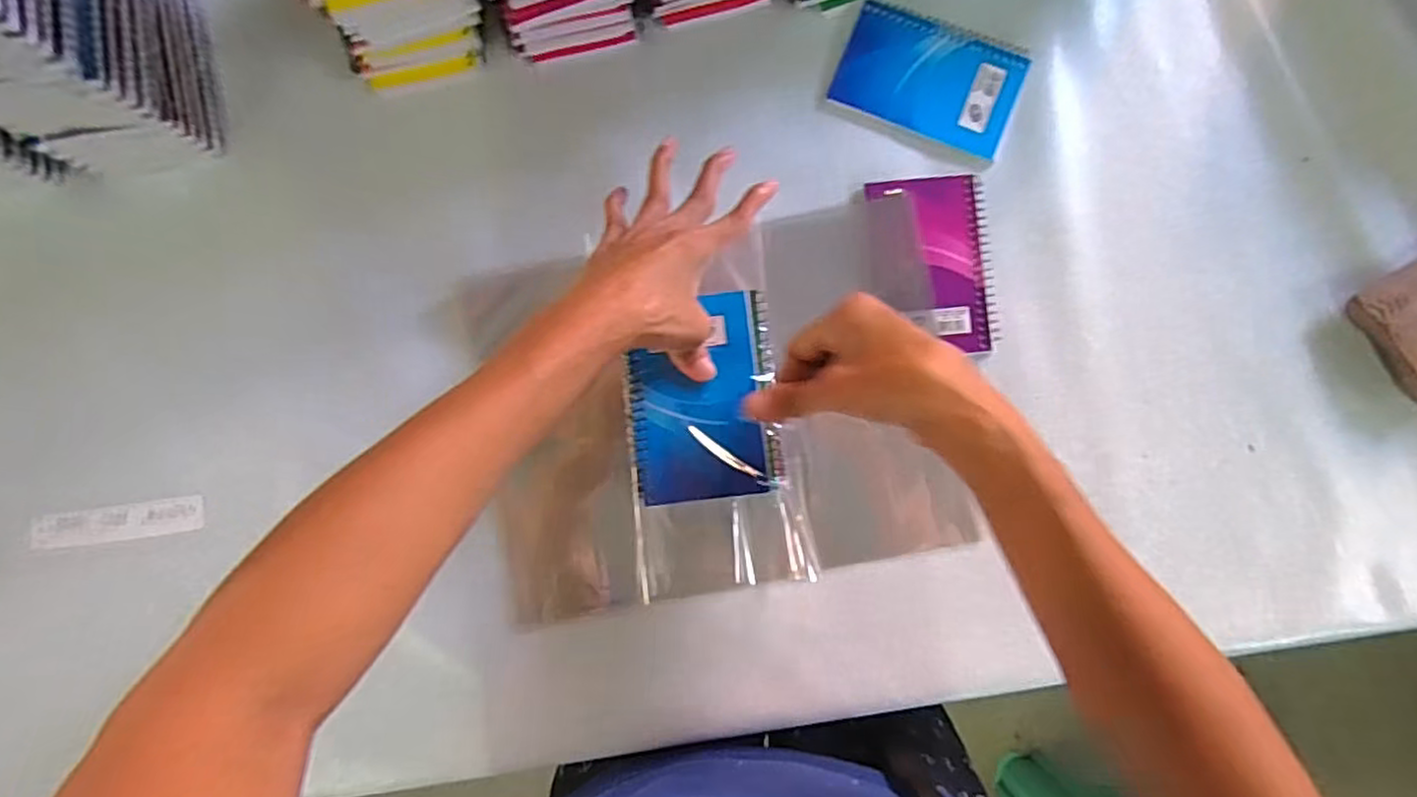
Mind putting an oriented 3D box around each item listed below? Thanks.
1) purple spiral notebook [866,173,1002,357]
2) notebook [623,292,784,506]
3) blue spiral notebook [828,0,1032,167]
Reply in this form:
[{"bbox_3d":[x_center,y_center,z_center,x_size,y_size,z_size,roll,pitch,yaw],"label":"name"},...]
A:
[{"bbox_3d":[0.163,-0.097,0.503,0.085,0.007,0.130,-5,84,1],"label":"purple spiral notebook"},{"bbox_3d":[-0.005,0.000,0.451,0.095,0.007,0.130,-6,84,1],"label":"notebook"},{"bbox_3d":[0.165,-0.238,0.517,0.131,0.006,0.092,24,85,4],"label":"blue spiral notebook"}]

